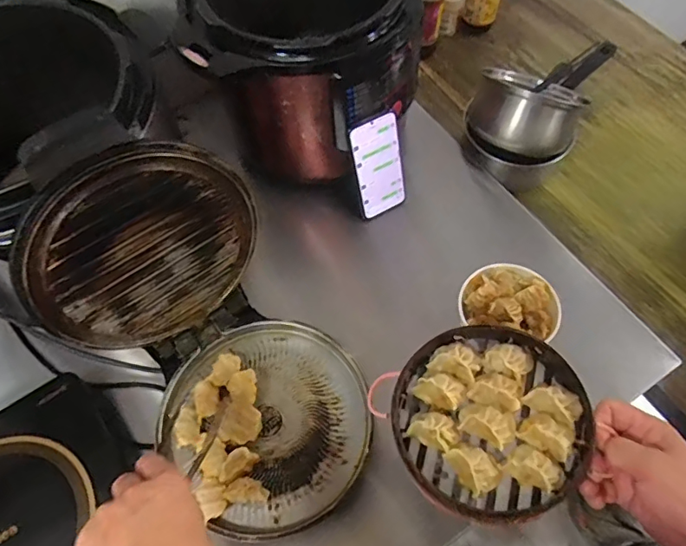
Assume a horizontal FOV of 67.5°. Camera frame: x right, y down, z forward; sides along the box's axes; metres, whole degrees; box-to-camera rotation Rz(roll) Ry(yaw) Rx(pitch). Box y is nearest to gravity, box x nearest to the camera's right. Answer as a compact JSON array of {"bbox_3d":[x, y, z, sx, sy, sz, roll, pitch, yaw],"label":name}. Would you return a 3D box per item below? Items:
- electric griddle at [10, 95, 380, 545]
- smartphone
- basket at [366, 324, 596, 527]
[{"bbox_3d":[-0.136,0.064,0.525,0.238,0.262,0.389,-36,69,-17],"label":"electric griddle"},{"bbox_3d":[0.053,-0.147,0.732,0.075,0.161,0.008,-28,49,-13],"label":"smartphone"},{"bbox_3d":[0.128,0.125,0.454,0.165,0.039,0.163,-32,68,-15],"label":"basket"}]

